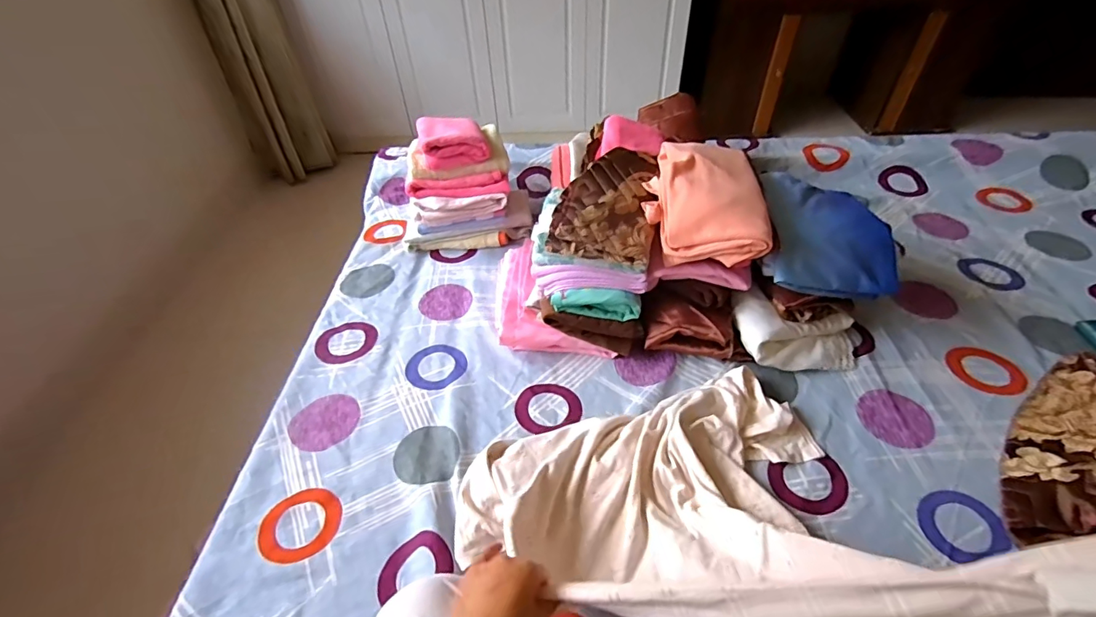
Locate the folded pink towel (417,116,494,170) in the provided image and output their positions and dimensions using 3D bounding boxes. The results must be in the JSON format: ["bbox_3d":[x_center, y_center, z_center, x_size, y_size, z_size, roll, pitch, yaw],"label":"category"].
[{"bbox_3d":[-0.178,-0.319,0.910,0.122,0.050,0.141,-13,46,-9],"label":"folded pink towel"}]

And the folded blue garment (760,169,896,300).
[{"bbox_3d":[0.410,-0.114,0.733,0.172,0.077,0.206,3,46,7],"label":"folded blue garment"}]

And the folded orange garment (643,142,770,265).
[{"bbox_3d":[0.222,-0.157,0.713,0.159,0.079,0.210,2,45,6],"label":"folded orange garment"}]

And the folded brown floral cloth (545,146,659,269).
[{"bbox_3d":[0.090,-0.161,0.741,0.150,0.067,0.202,7,46,10],"label":"folded brown floral cloth"}]

